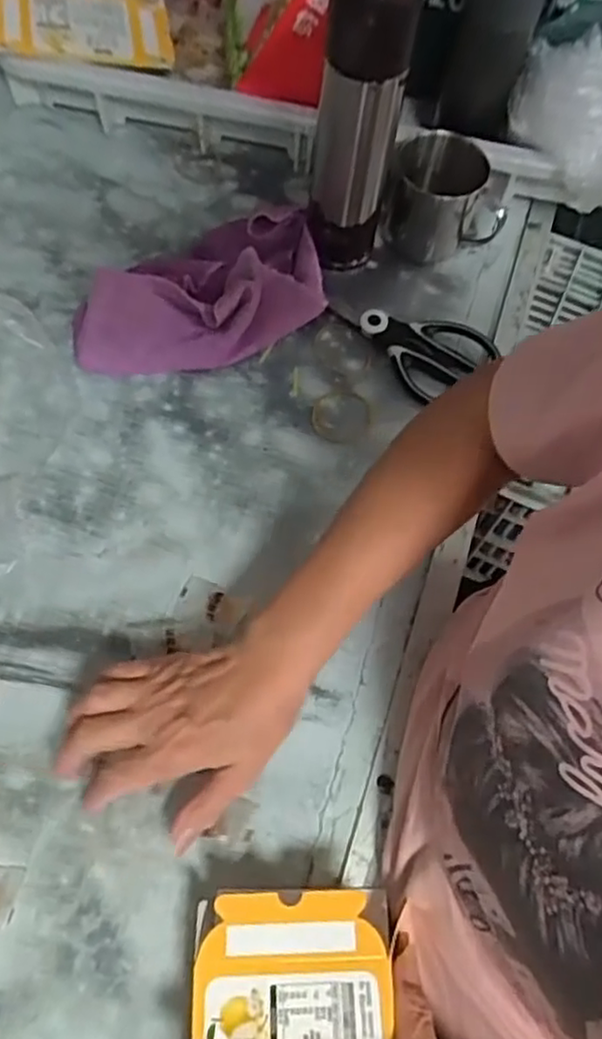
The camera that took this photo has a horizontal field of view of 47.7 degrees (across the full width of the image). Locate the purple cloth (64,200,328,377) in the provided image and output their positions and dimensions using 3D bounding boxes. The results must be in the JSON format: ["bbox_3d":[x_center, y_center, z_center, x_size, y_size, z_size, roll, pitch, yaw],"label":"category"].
[{"bbox_3d":[-0.087,-0.198,0.595,0.236,0.038,0.139,-26,68,-15],"label":"purple cloth"}]

